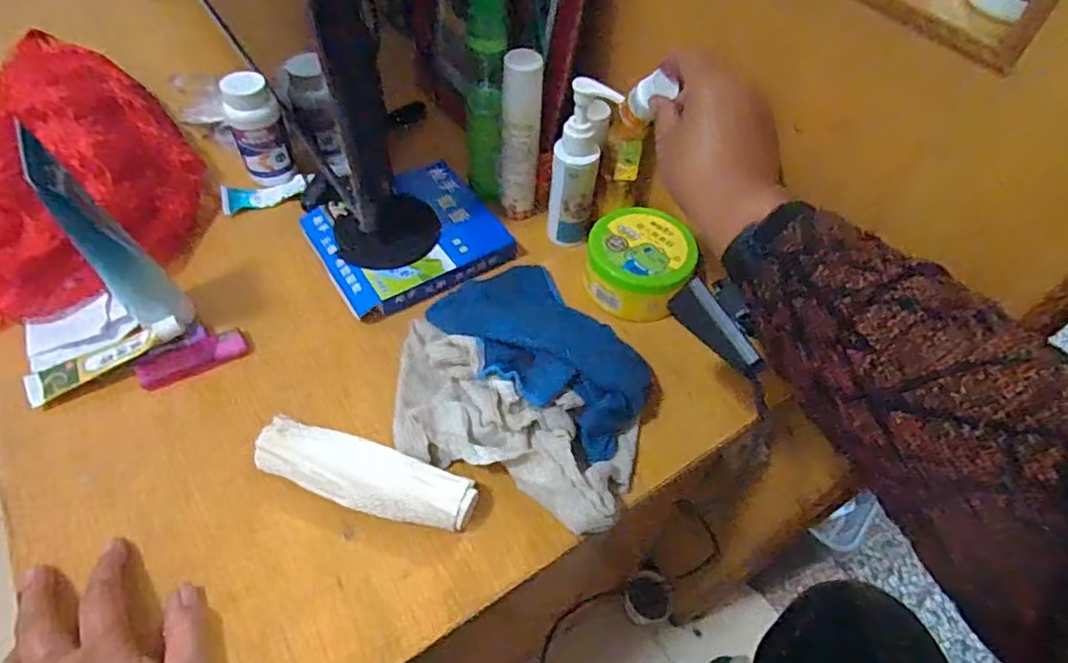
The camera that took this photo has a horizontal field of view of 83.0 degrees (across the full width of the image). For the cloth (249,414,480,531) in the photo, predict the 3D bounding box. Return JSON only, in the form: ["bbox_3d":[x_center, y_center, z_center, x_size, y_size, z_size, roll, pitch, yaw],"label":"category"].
[{"bbox_3d":[-0.121,0.105,0.432,0.160,0.026,0.043,17,55,9],"label":"cloth"}]

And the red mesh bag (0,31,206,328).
[{"bbox_3d":[-0.479,-0.186,0.591,0.240,0.084,0.393,-29,61,-22],"label":"red mesh bag"}]

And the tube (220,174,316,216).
[{"bbox_3d":[-0.270,-0.142,0.617,0.087,0.015,0.040,-13,56,-12],"label":"tube"}]

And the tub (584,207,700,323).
[{"bbox_3d":[0.095,-0.061,0.547,0.093,0.044,0.095,1,54,-2],"label":"tub"}]

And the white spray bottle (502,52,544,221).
[{"bbox_3d":[-0.012,-0.176,0.560,0.034,0.157,0.029,6,54,2],"label":"white spray bottle"}]

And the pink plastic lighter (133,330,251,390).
[{"bbox_3d":[-0.277,0.022,0.491,0.081,0.007,0.027,-25,59,-20],"label":"pink plastic lighter"}]

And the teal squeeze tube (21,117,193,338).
[{"bbox_3d":[-0.312,-0.063,0.455,0.041,0.178,0.058,-32,62,-23],"label":"teal squeeze tube"}]

